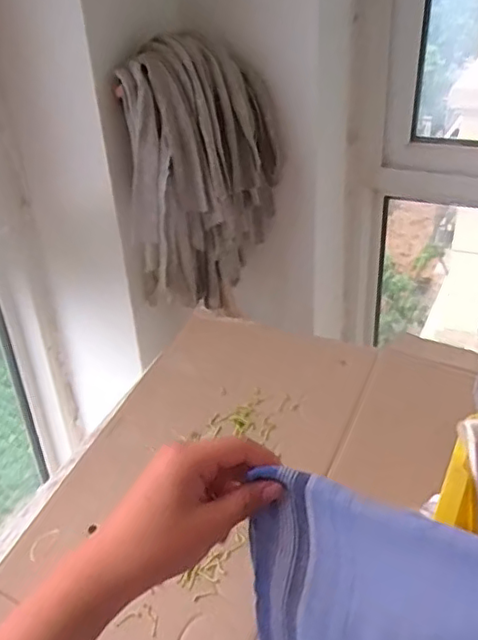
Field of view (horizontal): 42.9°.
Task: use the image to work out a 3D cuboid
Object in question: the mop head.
[{"bbox_3d":[-0.053,-0.229,0.942,0.134,0.368,0.246,14,36,27],"label":"mop head"}]

